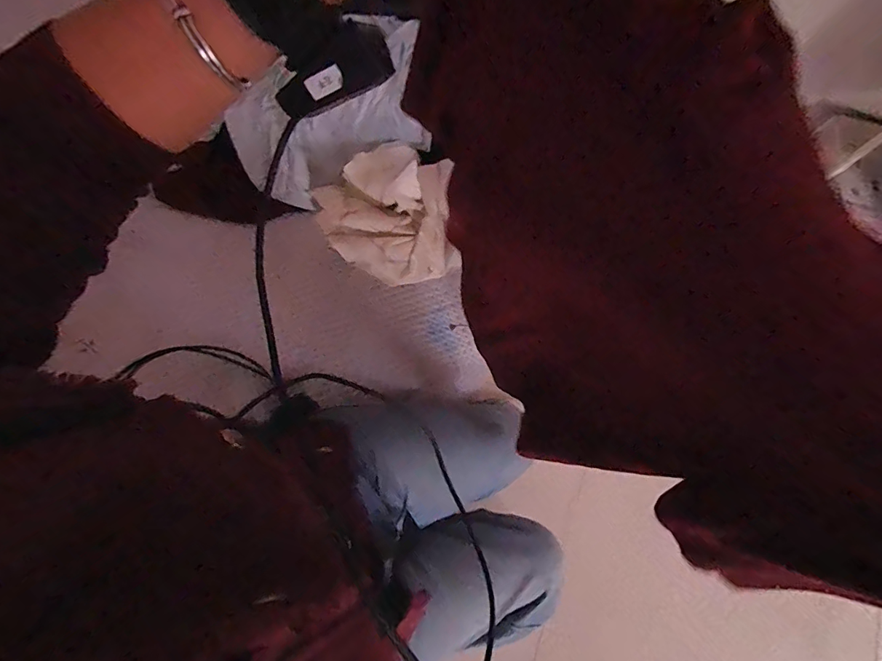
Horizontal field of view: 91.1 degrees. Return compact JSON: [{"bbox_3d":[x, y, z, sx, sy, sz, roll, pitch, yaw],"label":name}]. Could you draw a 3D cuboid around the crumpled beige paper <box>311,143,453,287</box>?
[{"bbox_3d":[-0.097,-0.180,0.649,0.238,0.066,0.194,25,109,11],"label":"crumpled beige paper"}]

